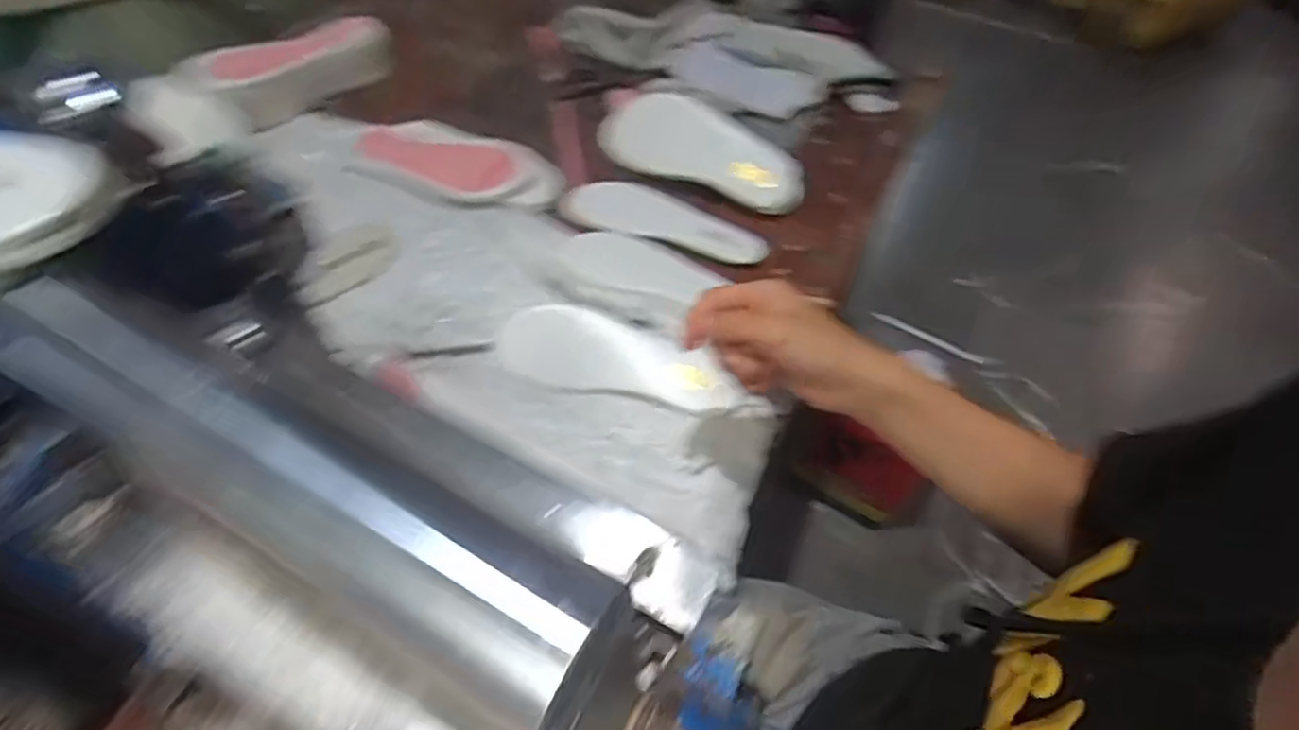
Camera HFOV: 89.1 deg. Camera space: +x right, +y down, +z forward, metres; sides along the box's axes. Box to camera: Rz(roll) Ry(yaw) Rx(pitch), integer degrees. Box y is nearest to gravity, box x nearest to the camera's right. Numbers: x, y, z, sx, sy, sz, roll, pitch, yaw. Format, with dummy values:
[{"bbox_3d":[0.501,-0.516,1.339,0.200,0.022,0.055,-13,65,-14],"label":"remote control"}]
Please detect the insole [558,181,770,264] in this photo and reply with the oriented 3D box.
[{"bbox_3d":[0.017,-0.169,0.759,0.239,0.006,0.079,19,57,8],"label":"insole"}]

